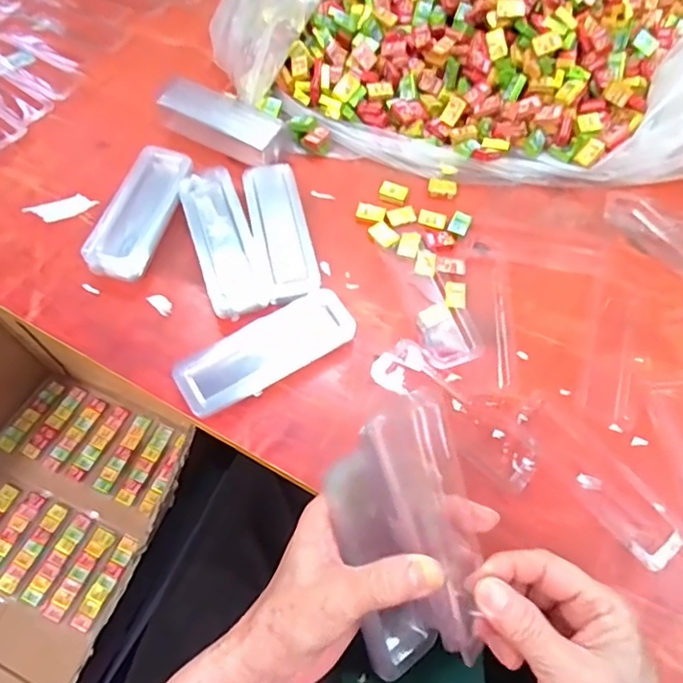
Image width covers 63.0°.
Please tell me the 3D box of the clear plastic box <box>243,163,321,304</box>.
[{"bbox_3d":[-0.054,-0.101,0.494,0.043,0.022,0.144,-11,62,-9],"label":"clear plastic box"}]

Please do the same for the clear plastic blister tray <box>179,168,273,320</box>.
[{"bbox_3d":[-0.103,-0.089,0.481,0.050,0.026,0.144,-18,63,-12],"label":"clear plastic blister tray"}]

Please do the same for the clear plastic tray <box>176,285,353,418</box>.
[{"bbox_3d":[-0.058,0.008,0.434,0.140,0.022,0.052,-32,67,-18],"label":"clear plastic tray"}]

